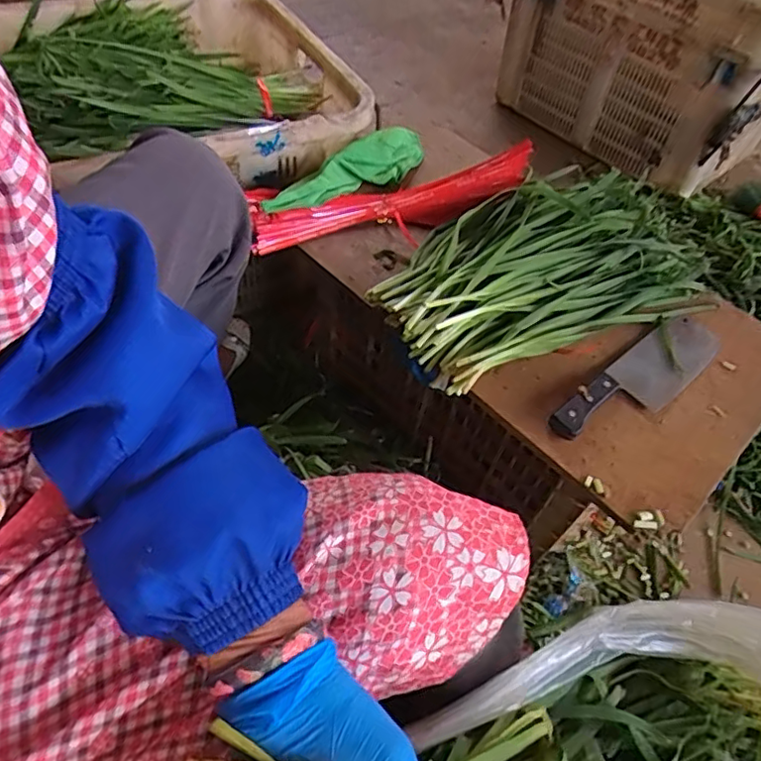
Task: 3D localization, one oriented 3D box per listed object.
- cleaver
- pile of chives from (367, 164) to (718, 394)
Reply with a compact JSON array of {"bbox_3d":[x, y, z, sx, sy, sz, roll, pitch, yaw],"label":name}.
[{"bbox_3d":[0.282,-0.002,0.632,0.262,0.017,0.069,-33,62,-28],"label":"cleaver"},{"bbox_3d":[0.187,-0.140,0.692,0.404,0.084,0.240,-20,57,-21],"label":"pile of chives"}]

